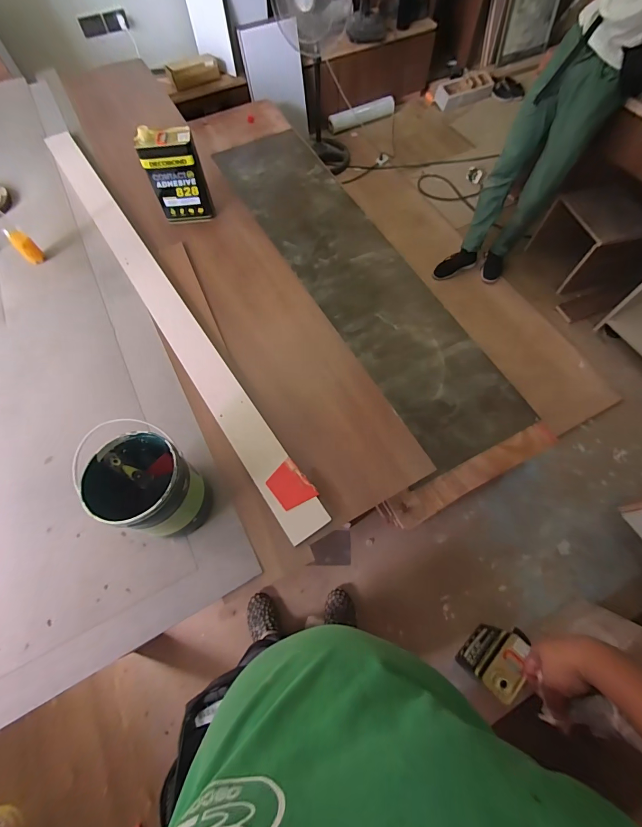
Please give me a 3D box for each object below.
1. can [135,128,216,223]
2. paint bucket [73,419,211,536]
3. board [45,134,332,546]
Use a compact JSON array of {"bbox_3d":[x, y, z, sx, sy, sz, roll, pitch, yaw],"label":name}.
[{"bbox_3d":[-0.466,-0.761,1.123,0.172,0.244,0.082,-17,66,-6],"label":"can"},{"bbox_3d":[-0.353,0.155,0.726,0.187,0.224,0.170,-1,66,2],"label":"paint bucket"},{"bbox_3d":[-0.492,-0.370,1.061,0.104,0.035,1.719,-32,69,-12],"label":"board"}]

